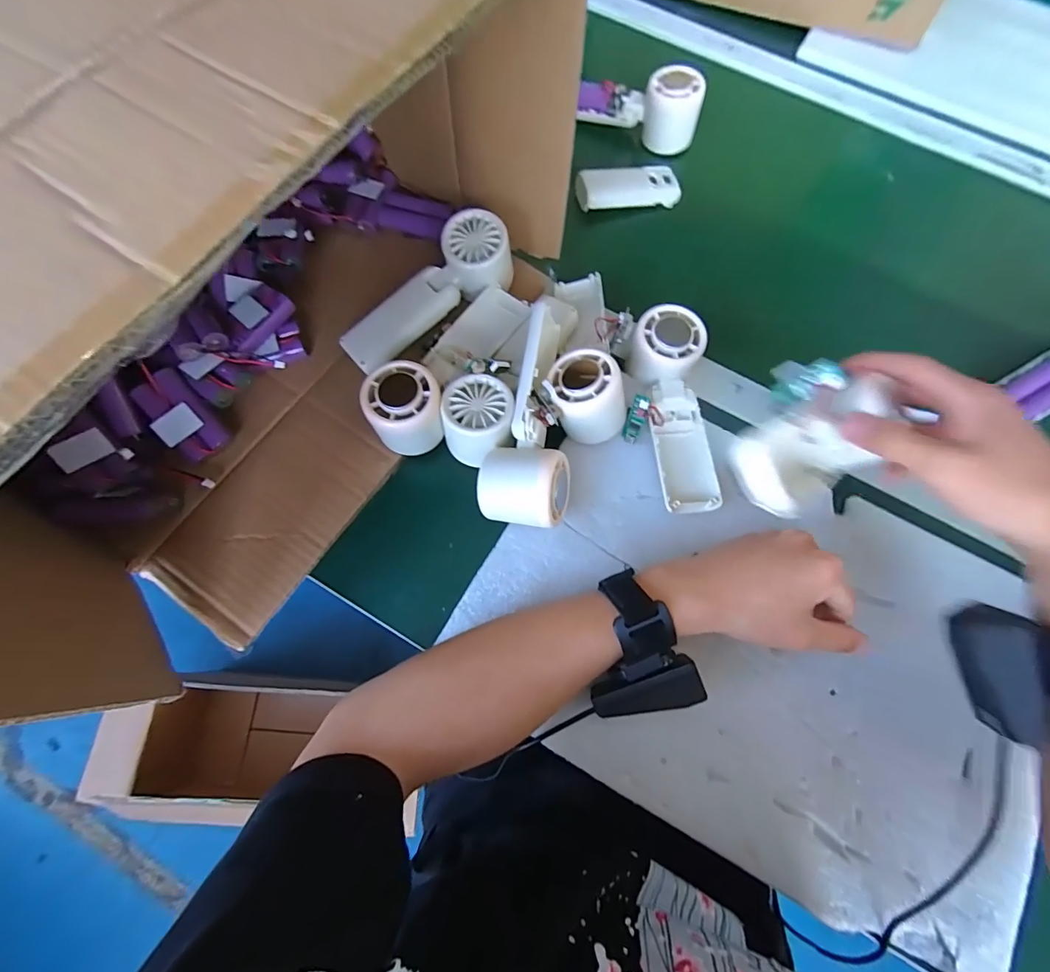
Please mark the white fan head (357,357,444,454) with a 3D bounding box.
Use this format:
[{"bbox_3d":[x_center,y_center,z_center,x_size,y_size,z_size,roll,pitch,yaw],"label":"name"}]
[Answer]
[{"bbox_3d":[-0.089,-0.057,0.354,0.055,0.050,0.060,1,71,-3],"label":"white fan head"}]

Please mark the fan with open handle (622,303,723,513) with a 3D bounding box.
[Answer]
[{"bbox_3d":[0.118,-0.061,0.368,0.059,0.040,0.163,-2,73,-2],"label":"fan with open handle"}]

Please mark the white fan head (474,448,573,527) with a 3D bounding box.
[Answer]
[{"bbox_3d":[0.003,0.001,0.341,0.058,0.057,0.056,8,110,23],"label":"white fan head"}]

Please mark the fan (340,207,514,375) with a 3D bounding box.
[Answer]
[{"bbox_3d":[-0.079,-0.160,0.403,0.164,0.061,0.055,-39,78,2],"label":"fan"}]

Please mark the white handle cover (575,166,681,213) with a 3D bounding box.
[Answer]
[{"bbox_3d":[0.107,-0.309,0.477,0.108,0.020,0.040,-8,72,-6],"label":"white handle cover"}]

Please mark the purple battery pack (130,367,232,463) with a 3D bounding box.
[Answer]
[{"bbox_3d":[-0.260,-0.051,0.349,0.037,0.021,0.065,-38,107,-17],"label":"purple battery pack"}]

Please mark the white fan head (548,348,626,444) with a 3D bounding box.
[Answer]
[{"bbox_3d":[0.049,-0.070,0.360,0.054,0.061,0.058,-41,60,-2],"label":"white fan head"}]

